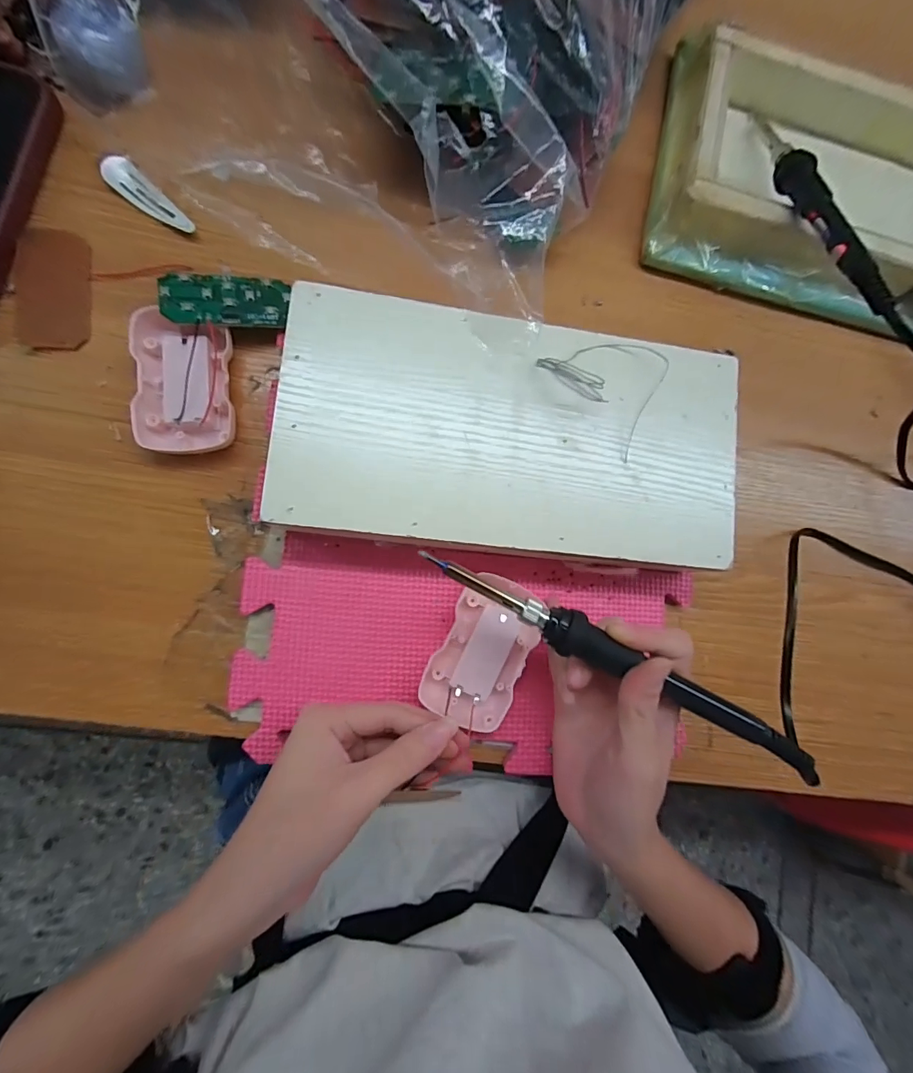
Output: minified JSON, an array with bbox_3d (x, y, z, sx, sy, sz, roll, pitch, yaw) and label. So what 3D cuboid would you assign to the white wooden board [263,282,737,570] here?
[{"bbox_3d":[0.036,-0.059,0.247,0.261,0.008,0.133,6,86,-8],"label":"white wooden board"}]

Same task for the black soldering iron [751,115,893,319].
[{"bbox_3d":[0.233,-0.221,0.284,0.016,0.017,0.206,-1,66,-8],"label":"black soldering iron"}]

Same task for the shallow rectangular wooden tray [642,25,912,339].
[{"bbox_3d":[0.277,-0.258,0.325,0.254,0.049,0.173,12,85,-7],"label":"shallow rectangular wooden tray"}]

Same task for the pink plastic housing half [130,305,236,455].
[{"bbox_3d":[-0.165,-0.093,0.265,0.053,0.020,0.083,-1,87,-8],"label":"pink plastic housing half"}]

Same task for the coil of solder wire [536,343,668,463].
[{"bbox_3d":[0.094,-0.093,0.251,0.075,0.012,0.060,44,82,-3],"label":"coil of solder wire"}]

